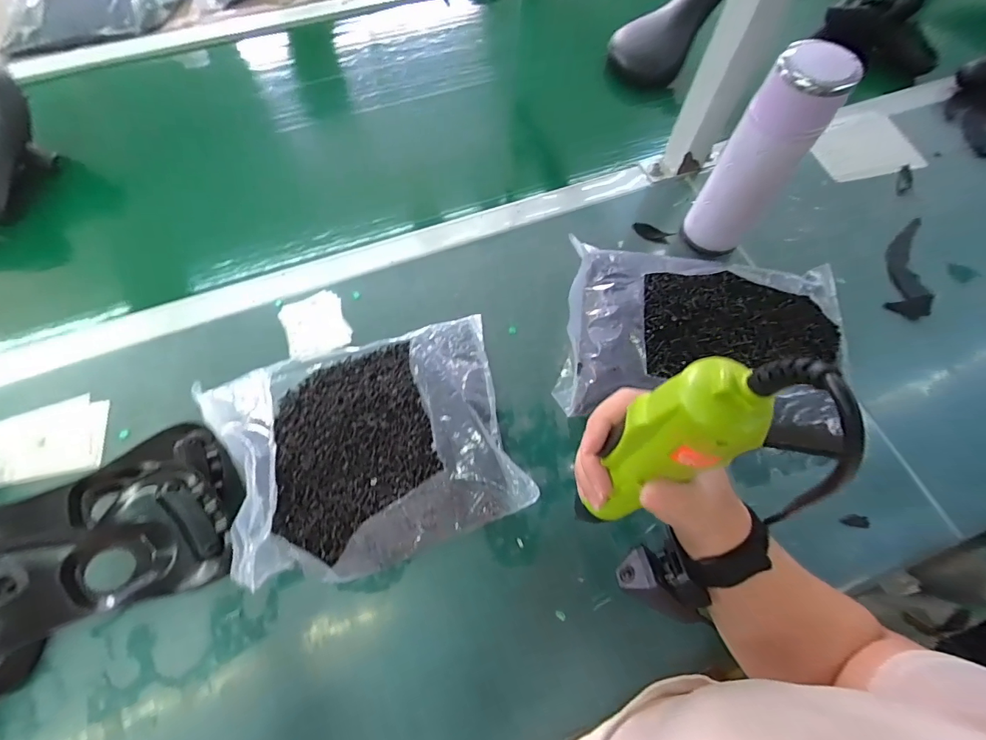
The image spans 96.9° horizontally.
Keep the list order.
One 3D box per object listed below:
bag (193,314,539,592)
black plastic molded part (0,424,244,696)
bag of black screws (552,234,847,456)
[{"bbox_3d":[-0.121,0.067,0.424,0.276,0.048,0.229,-14,68,-8],"label":"bag"},{"bbox_3d":[-0.362,0.154,0.372,0.274,0.070,0.146,-27,70,-13],"label":"black plastic molded part"},{"bbox_3d":[0.230,-0.035,0.483,0.300,0.031,0.227,8,66,2],"label":"bag of black screws"}]

